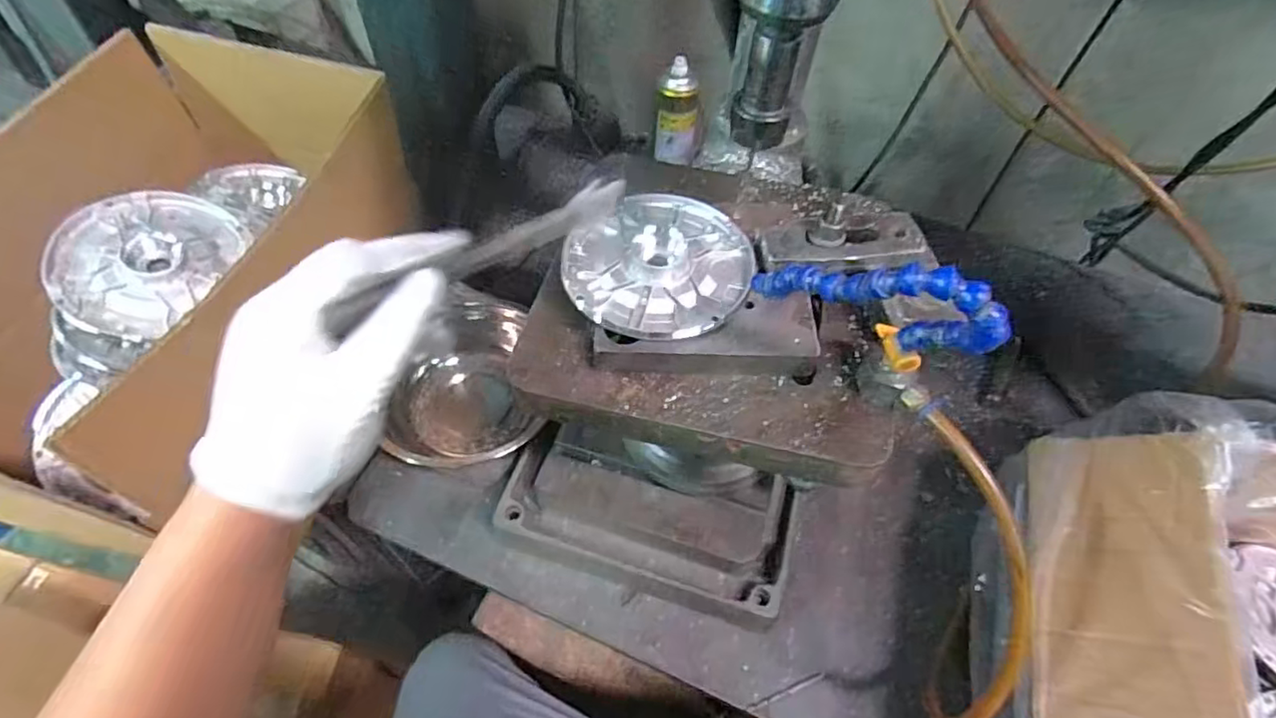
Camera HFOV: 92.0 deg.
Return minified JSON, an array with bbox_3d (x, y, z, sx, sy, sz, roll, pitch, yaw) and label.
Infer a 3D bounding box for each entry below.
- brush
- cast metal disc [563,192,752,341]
[{"bbox_3d":[-0.067,-0.058,0.310,0.015,0.023,0.181,36,46,20],"label":"brush"},{"bbox_3d":[0.015,-0.075,0.447,0.133,0.023,0.131,1,55,-2],"label":"cast metal disc"}]

